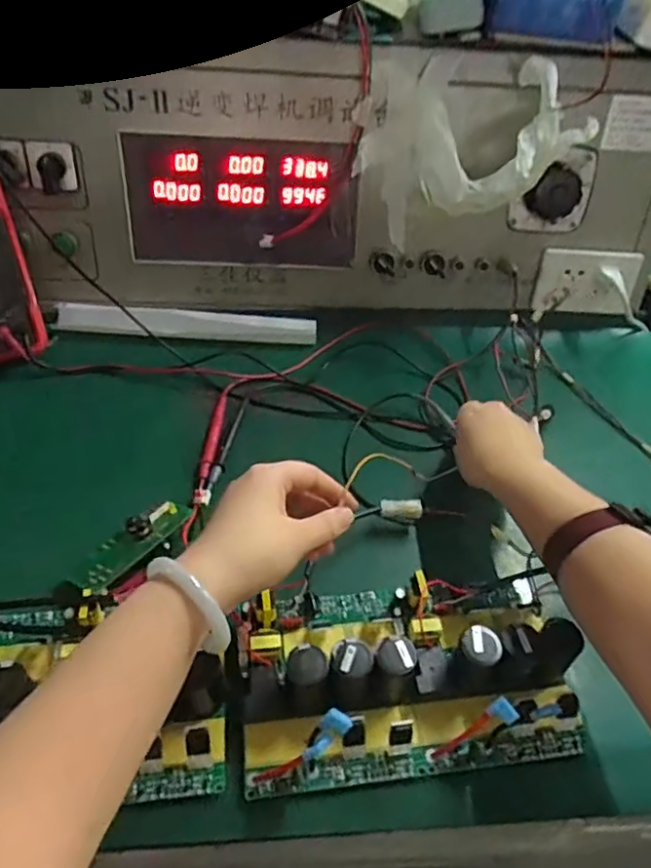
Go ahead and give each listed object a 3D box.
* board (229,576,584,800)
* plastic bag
[{"bbox_3d":[0.060,0.166,0.450,0.247,0.061,0.144,-2,45,-8],"label":"board"},{"bbox_3d":[0.146,-0.284,0.629,0.214,0.154,0.084,5,44,-1],"label":"plastic bag"}]

